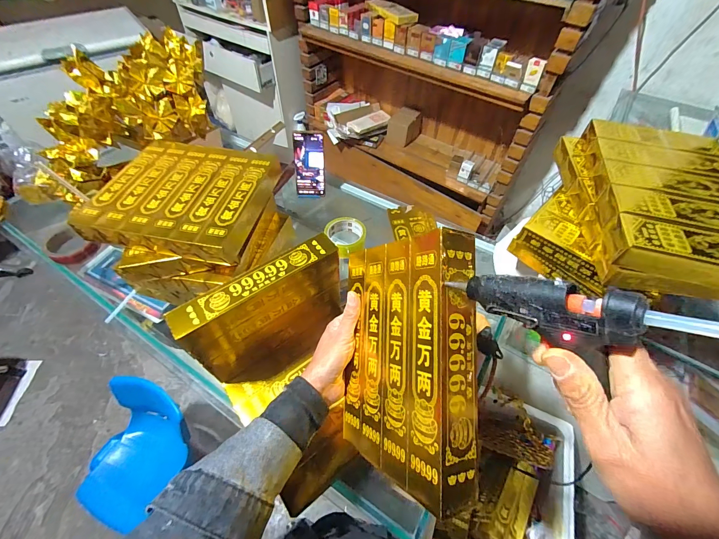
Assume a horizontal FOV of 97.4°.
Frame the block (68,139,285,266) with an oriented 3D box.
[{"bbox_3d":[-0.288,-0.130,0.553,0.274,0.063,0.245,9,54,6],"label":"block"}]

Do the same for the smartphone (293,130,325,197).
[{"bbox_3d":[-0.125,-0.263,0.796,0.072,0.159,0.017,-1,30,-2],"label":"smartphone"}]

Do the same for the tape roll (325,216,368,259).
[{"bbox_3d":[-0.033,-0.073,0.732,0.093,0.053,0.086,1,53,-1],"label":"tape roll"}]

